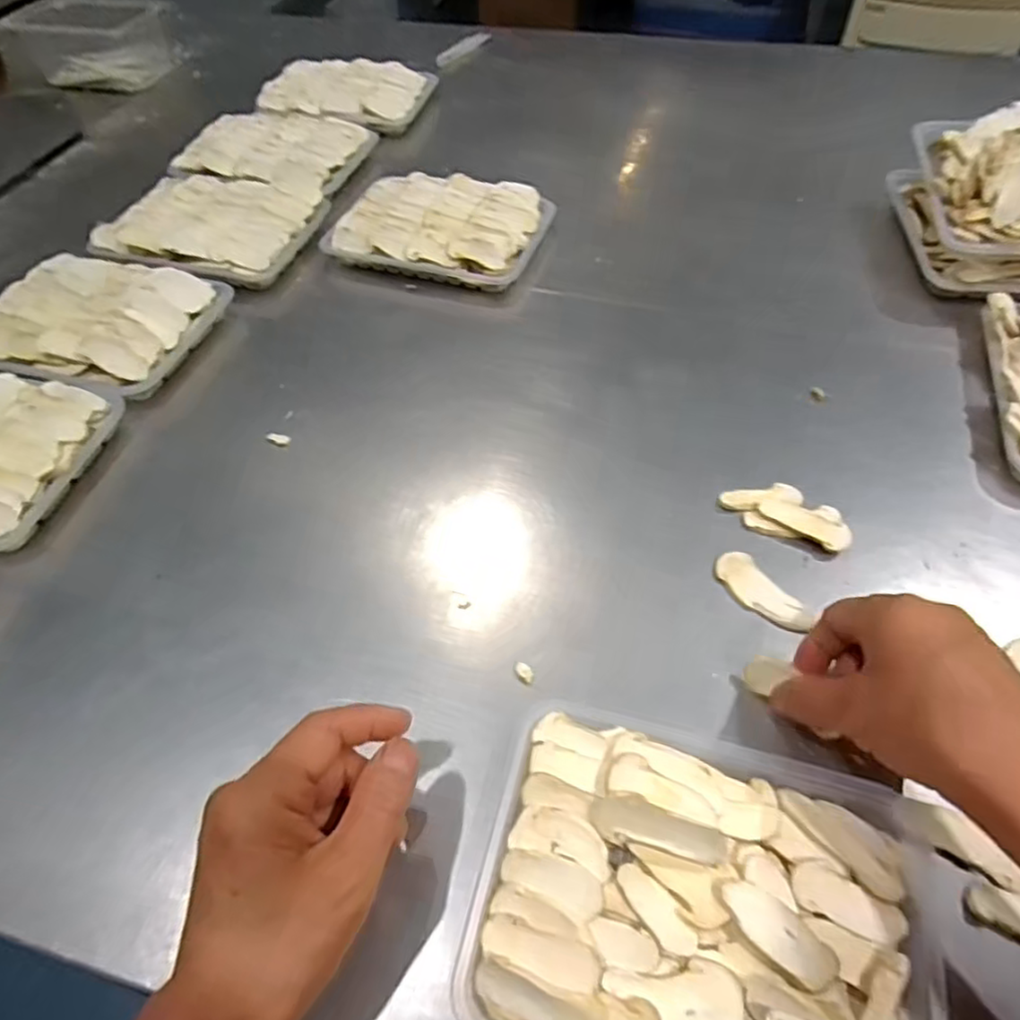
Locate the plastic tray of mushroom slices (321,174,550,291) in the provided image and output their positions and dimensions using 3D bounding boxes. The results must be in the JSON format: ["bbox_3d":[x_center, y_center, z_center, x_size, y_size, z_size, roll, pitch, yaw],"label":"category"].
[{"bbox_3d":[-0.059,-0.255,0.574,0.178,0.030,0.117,13,56,11],"label":"plastic tray of mushroom slices"}]

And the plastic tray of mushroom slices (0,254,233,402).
[{"bbox_3d":[-0.326,-0.146,0.501,0.173,0.044,0.125,9,56,8],"label":"plastic tray of mushroom slices"}]

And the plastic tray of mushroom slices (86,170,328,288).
[{"bbox_3d":[-0.269,-0.256,0.586,0.171,0.032,0.126,11,56,9],"label":"plastic tray of mushroom slices"}]

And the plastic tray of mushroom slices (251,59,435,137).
[{"bbox_3d":[-0.188,-0.473,0.740,0.179,0.037,0.142,9,56,8],"label":"plastic tray of mushroom slices"}]

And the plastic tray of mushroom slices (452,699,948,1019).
[{"bbox_3d":[0.079,0.163,0.264,0.180,0.032,0.136,12,56,10],"label":"plastic tray of mushroom slices"}]

